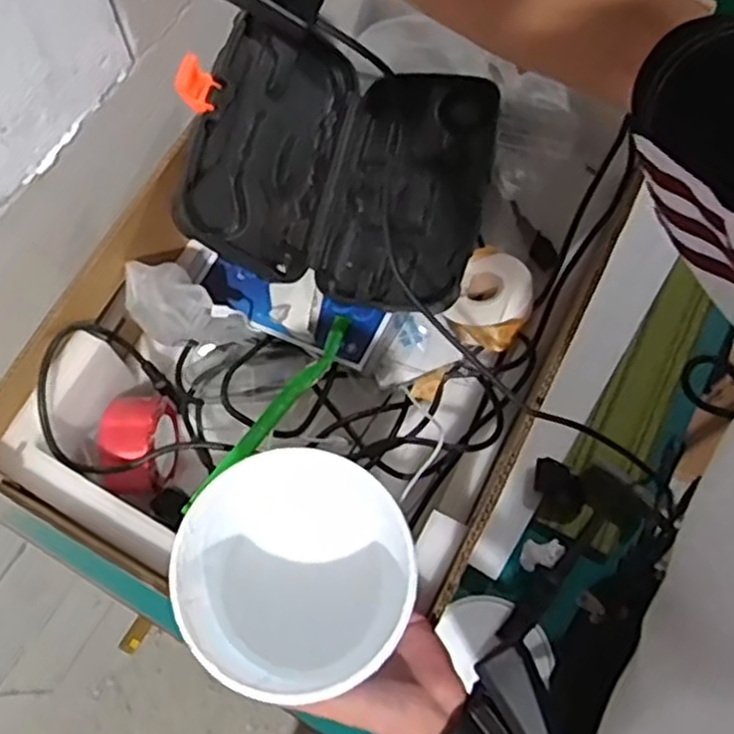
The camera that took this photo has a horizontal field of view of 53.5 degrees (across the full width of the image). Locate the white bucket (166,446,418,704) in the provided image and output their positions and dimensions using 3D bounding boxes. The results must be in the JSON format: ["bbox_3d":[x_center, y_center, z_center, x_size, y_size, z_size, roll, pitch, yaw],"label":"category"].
[{"bbox_3d":[-0.039,0.122,0.427,0.121,0.115,0.115,0,68,0],"label":"white bucket"}]

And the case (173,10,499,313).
[{"bbox_3d":[-0.024,-0.192,0.679,0.269,0.122,0.244,11,68,5],"label":"case"}]

